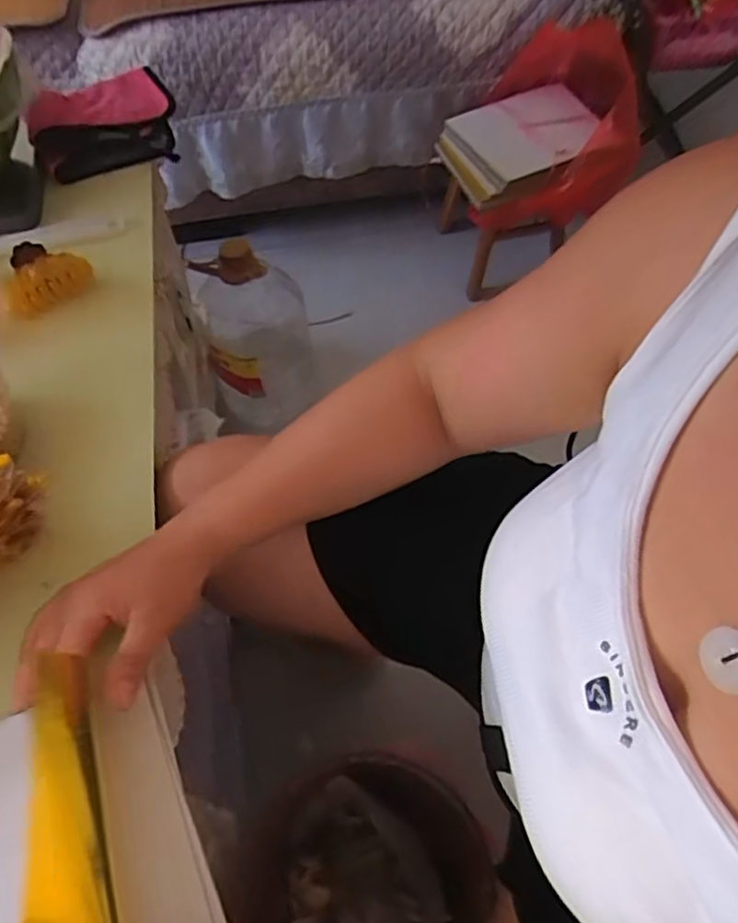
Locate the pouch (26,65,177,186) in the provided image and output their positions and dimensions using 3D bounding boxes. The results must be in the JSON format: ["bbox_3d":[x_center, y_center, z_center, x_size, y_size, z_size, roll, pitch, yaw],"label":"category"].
[{"bbox_3d":[-0.319,-0.411,0.804,0.164,0.042,0.156,-14,59,-8],"label":"pouch"}]

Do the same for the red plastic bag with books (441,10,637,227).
[{"bbox_3d":[0.285,-0.558,1.130,0.301,0.211,0.275,3,58,2],"label":"red plastic bag with books"}]

